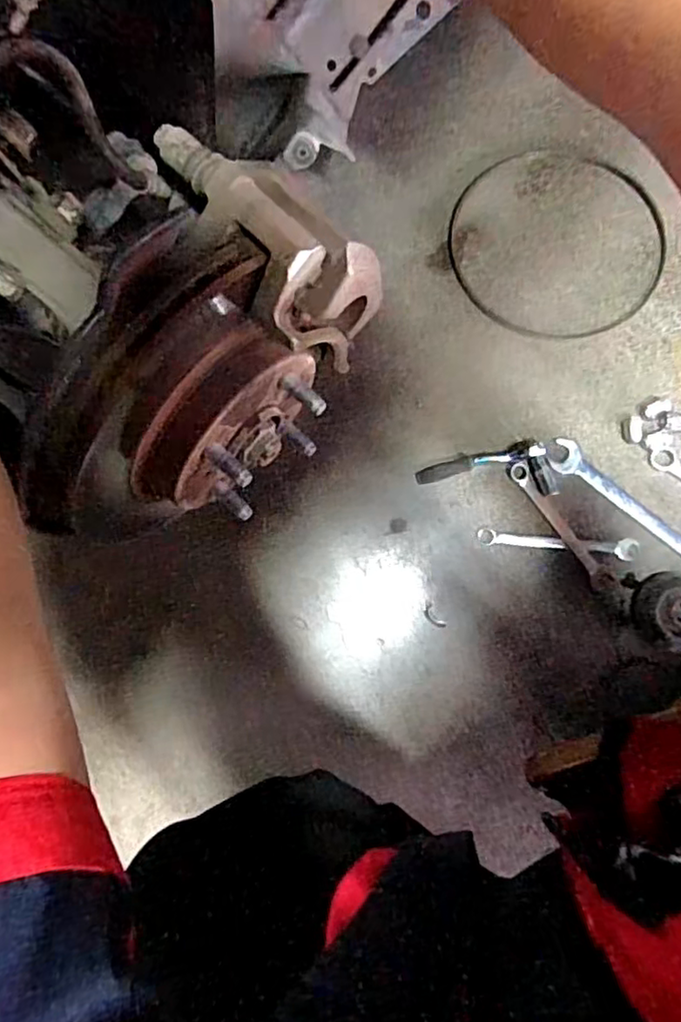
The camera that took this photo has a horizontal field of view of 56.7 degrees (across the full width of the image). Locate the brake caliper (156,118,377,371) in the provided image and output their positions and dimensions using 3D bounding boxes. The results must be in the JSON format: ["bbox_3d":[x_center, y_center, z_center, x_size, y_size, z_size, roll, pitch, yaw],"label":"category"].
[{"bbox_3d":[-0.045,-0.157,0.392,0.127,0.119,0.089,34,88,9],"label":"brake caliper"}]

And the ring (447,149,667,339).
[{"bbox_3d":[0.257,-0.326,0.769,0.252,0.005,0.233,0,88,17],"label":"ring"}]

